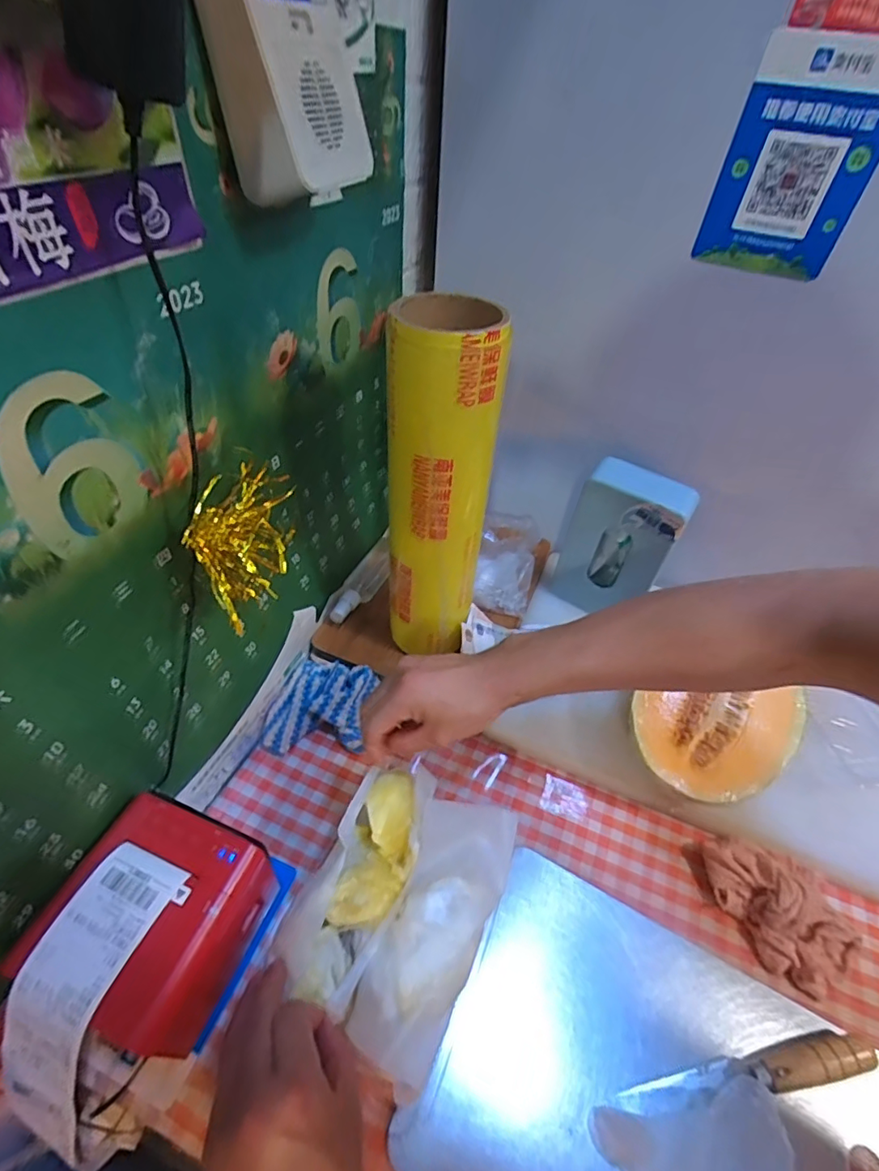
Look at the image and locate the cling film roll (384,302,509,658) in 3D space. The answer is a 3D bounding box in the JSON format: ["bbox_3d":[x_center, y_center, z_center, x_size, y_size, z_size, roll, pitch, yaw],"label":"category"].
[{"bbox_3d":[-0.004,-0.074,0.486,0.086,0.329,0.089,3,47,-3],"label":"cling film roll"}]

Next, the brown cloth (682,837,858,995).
[{"bbox_3d":[0.304,0.282,0.465,0.095,0.038,0.129,-14,50,-18],"label":"brown cloth"}]

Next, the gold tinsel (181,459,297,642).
[{"bbox_3d":[-0.143,-0.038,0.387,0.056,0.060,0.117,7,47,1],"label":"gold tinsel"}]

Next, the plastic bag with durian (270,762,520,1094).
[{"bbox_3d":[-0.028,0.237,0.403,0.132,0.052,0.184,22,49,15],"label":"plastic bag with durian"}]

